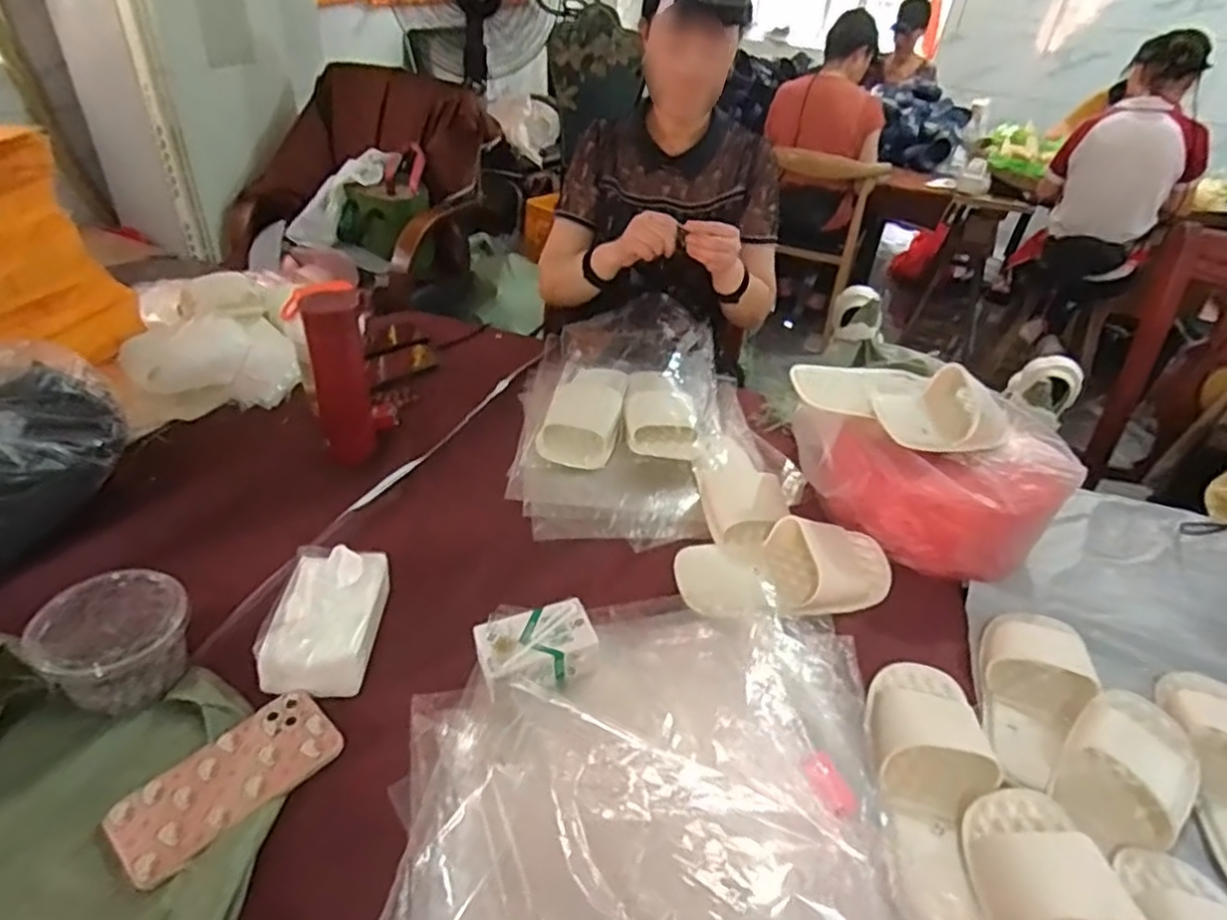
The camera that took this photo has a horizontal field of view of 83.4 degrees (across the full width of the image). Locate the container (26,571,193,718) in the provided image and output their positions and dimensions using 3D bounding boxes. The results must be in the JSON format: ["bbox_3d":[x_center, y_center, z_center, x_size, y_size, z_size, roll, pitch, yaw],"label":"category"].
[{"bbox_3d":[-0.442,0.162,0.615,0.099,0.080,0.105,4,36,-3],"label":"container"}]

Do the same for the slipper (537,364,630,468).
[{"bbox_3d":[-0.044,-0.070,1.015,0.109,0.061,0.210,9,36,4],"label":"slipper"}]

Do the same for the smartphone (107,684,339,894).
[{"bbox_3d":[-0.314,0.260,0.564,0.084,0.009,0.166,28,41,27],"label":"smartphone"}]

